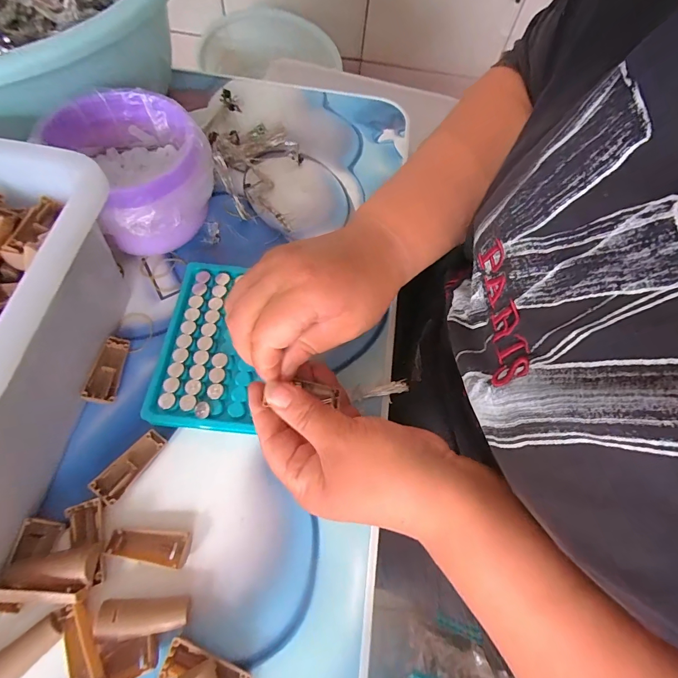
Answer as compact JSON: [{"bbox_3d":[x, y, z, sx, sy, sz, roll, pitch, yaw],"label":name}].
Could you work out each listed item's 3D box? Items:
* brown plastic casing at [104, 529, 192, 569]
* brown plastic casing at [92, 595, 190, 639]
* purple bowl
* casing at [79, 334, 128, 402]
[{"bbox_3d":[-0.119,0.132,0.247,0.049,0.010,0.019,6,65,-2],"label":"brown plastic casing"},{"bbox_3d":[-0.115,0.163,0.228,0.049,0.015,0.018,0,65,-5],"label":"brown plastic casing"},{"bbox_3d":[-0.159,-0.130,0.322,0.104,0.088,0.128,-40,75,-20],"label":"purple bowl"},{"bbox_3d":[-0.174,0.023,0.293,0.020,0.008,0.051,20,57,-29],"label":"casing"}]

